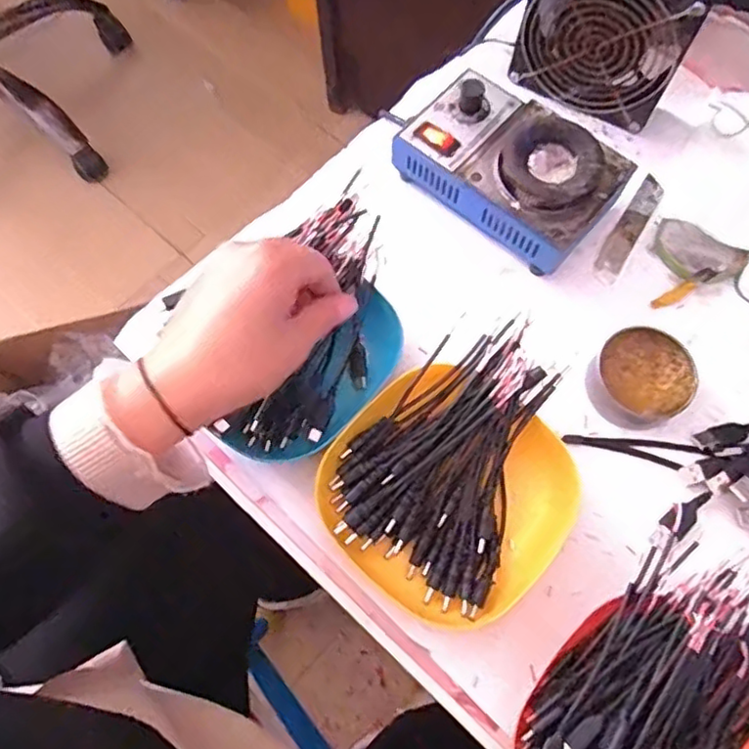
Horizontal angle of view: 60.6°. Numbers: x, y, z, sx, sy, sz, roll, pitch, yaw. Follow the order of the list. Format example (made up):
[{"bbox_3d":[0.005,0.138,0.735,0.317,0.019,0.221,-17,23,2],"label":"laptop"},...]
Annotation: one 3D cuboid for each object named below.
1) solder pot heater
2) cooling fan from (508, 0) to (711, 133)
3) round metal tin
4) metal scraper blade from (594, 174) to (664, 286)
[{"bbox_3d":[0.098,-0.150,0.465,0.146,0.065,0.094,40,74,14],"label":"solder pot heater"},{"bbox_3d":[0.171,-0.254,0.473,0.117,0.109,0.049,29,72,11],"label":"cooling fan"},{"bbox_3d":[0.177,0.002,0.423,0.061,0.024,0.063,0,69,1],"label":"round metal tin"},{"bbox_3d":[0.192,-0.109,0.481,0.020,0.004,0.099,31,72,12],"label":"metal scraper blade"}]

